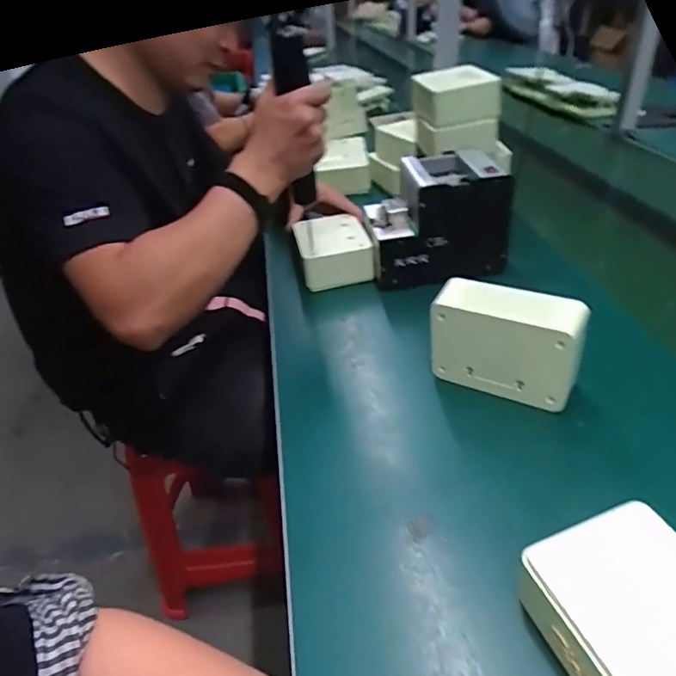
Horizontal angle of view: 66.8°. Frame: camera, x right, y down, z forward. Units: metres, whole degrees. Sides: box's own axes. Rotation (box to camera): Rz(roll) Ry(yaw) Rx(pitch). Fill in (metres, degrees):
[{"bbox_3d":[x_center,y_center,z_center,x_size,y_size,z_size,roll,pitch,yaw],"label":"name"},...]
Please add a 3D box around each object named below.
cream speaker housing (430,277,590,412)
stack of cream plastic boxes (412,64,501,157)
[{"bbox_3d":[0.172,0.008,0.533,0.143,0.110,0.054,12,41,25],"label":"cream speaker housing"},{"bbox_3d":[0.195,-0.373,0.842,0.125,0.106,0.112,-2,35,7],"label":"stack of cream plastic boxes"}]

